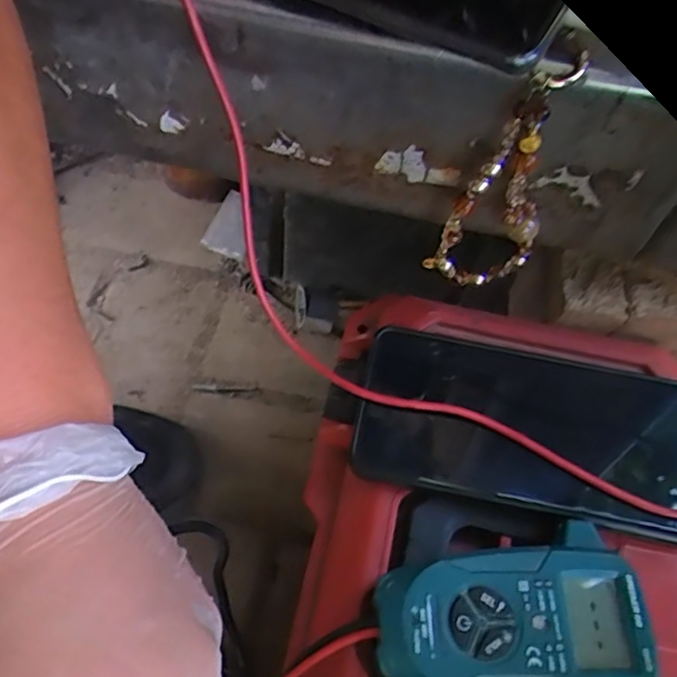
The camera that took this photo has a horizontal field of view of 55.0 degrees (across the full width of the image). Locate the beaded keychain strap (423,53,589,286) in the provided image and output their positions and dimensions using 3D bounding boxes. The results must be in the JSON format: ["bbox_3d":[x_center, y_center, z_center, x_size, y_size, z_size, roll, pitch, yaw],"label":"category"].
[{"bbox_3d":[0.081,-0.066,0.301,0.050,0.131,0.010,5,54,-12],"label":"beaded keychain strap"}]

